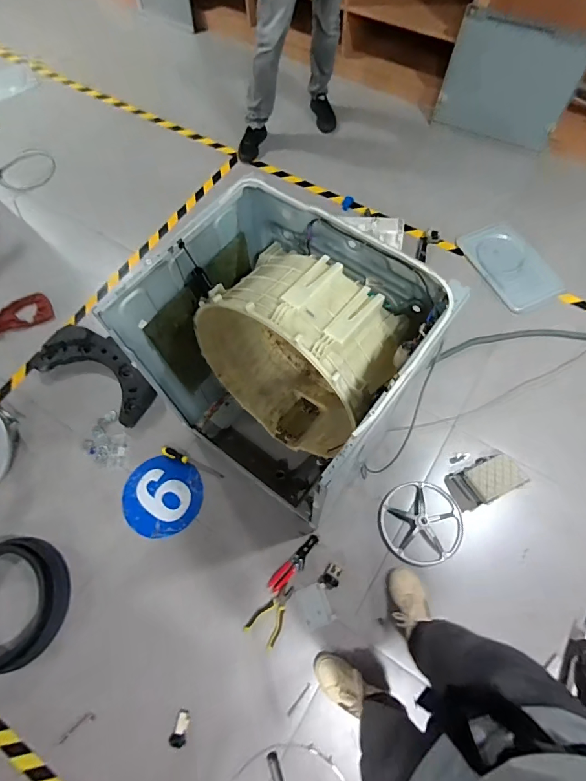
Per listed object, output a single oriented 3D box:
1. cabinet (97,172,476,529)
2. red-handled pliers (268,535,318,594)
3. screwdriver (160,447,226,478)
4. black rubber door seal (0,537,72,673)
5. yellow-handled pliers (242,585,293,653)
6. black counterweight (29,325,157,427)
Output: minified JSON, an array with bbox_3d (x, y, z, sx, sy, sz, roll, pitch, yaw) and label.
[{"bbox_3d":[-0.015,-0.037,1.171,0.601,0.795,0.538,35,73,13],"label":"cabinet"},{"bbox_3d":[0.008,0.573,1.340,0.216,0.010,0.051,-42,74,-14],"label":"red-handled pliers"},{"bbox_3d":[-0.370,0.267,1.480,0.261,0.027,0.033,25,71,10],"label":"screwdriver"},{"bbox_3d":[-0.915,0.678,1.292,0.365,0.061,0.375,0,69,1],"label":"black rubber door seal"},{"bbox_3d":[-0.060,0.709,1.290,0.099,0.014,0.182,33,73,13],"label":"yellow-handled pliers"},{"bbox_3d":[-0.778,-0.088,1.605,0.519,0.057,0.237,29,72,12],"label":"black counterweight"}]

